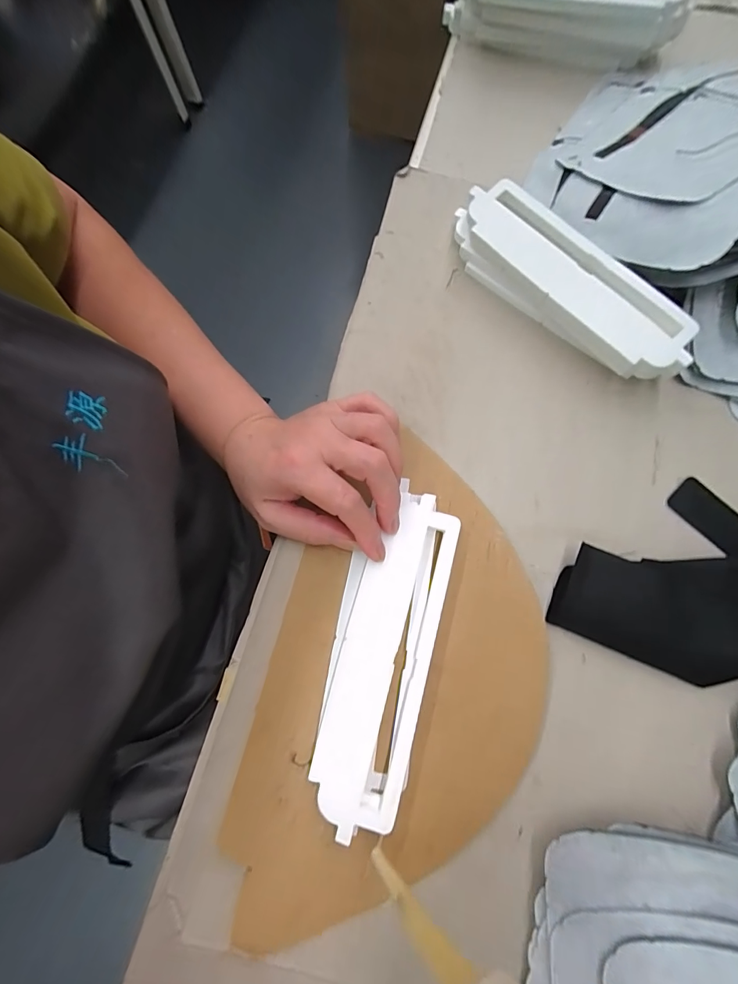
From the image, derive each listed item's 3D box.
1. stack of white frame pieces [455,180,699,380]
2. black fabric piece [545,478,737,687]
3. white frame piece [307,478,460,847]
[{"bbox_3d":[0.144,-0.155,0.296,0.061,0.030,0.185,-42,76,-8],"label":"stack of white frame pieces"},{"bbox_3d":[0.241,0.038,0.246,0.254,0.047,0.108,-27,78,-8],"label":"black fabric piece"},{"bbox_3d":[0.009,0.091,0.249,0.061,0.011,0.185,16,74,4],"label":"white frame piece"}]

